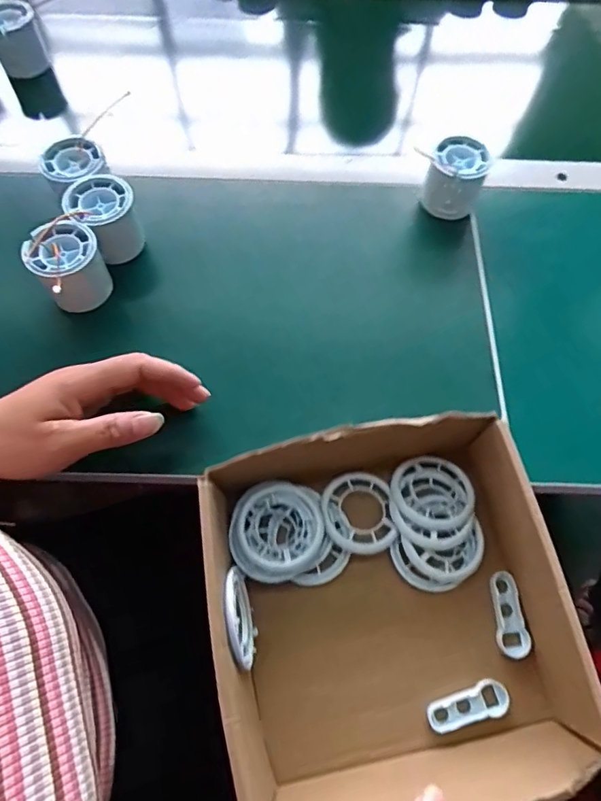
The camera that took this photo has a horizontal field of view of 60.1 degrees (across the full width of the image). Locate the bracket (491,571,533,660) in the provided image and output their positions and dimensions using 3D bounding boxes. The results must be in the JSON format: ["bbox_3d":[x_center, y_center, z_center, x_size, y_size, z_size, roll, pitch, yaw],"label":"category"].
[{"bbox_3d":[0.135,0.140,0.340,0.021,0.009,0.051,-8,65,-5],"label":"bracket"}]

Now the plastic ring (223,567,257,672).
[{"bbox_3d":[-0.037,0.135,0.322,0.014,0.056,0.056,-13,65,-8],"label":"plastic ring"}]

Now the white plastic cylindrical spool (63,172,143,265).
[{"bbox_3d":[-0.168,-0.156,0.447,0.052,0.052,0.054,-25,67,-12],"label":"white plastic cylindrical spool"}]

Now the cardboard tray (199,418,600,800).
[{"bbox_3d":[0.055,0.127,0.318,0.201,0.081,0.201,-10,65,-6],"label":"cardboard tray"}]

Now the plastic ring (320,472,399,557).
[{"bbox_3d":[0.039,0.077,0.358,0.049,0.011,0.056,-6,64,-4],"label":"plastic ring"}]

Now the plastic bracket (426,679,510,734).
[{"bbox_3d":[0.104,0.190,0.322,0.051,0.006,0.020,-15,65,-8],"label":"plastic bracket"}]

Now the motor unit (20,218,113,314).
[{"bbox_3d":[-0.184,-0.107,0.419,0.053,0.047,0.056,0,64,-1],"label":"motor unit"}]

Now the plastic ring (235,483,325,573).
[{"bbox_3d":[-0.014,0.084,0.344,0.056,0.007,0.056,2,63,-4],"label":"plastic ring"}]

